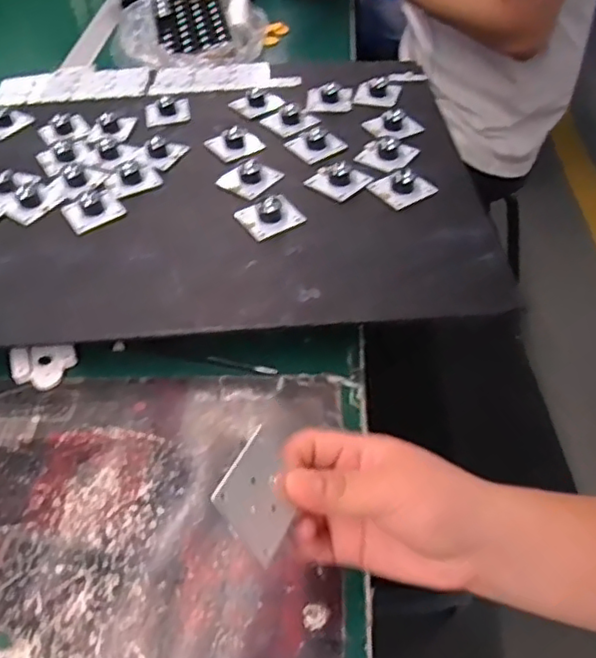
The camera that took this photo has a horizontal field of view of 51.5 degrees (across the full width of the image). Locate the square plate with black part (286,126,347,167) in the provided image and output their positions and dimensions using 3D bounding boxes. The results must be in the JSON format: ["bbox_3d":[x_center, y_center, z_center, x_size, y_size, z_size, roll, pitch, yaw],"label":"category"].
[{"bbox_3d":[0.017,-0.177,0.582,0.048,0.015,0.050,-29,53,-21],"label":"square plate with black part"}]

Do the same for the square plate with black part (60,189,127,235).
[{"bbox_3d":[-0.175,-0.106,0.526,0.046,0.016,0.042,-26,51,-19],"label":"square plate with black part"}]

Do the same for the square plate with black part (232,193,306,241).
[{"bbox_3d":[-0.026,-0.101,0.512,0.048,0.018,0.051,-26,51,-19],"label":"square plate with black part"}]

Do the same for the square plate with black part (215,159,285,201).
[{"bbox_3d":[-0.043,-0.138,0.548,0.043,0.017,0.045,31,56,27],"label":"square plate with black part"}]

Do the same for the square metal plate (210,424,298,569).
[{"bbox_3d":[-0.015,0.072,0.274,0.039,0.005,0.044,49,48,-13],"label":"square metal plate"}]

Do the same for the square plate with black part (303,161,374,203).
[{"bbox_3d":[0.036,-0.134,0.538,0.045,0.015,0.043,-34,54,-25],"label":"square plate with black part"}]

